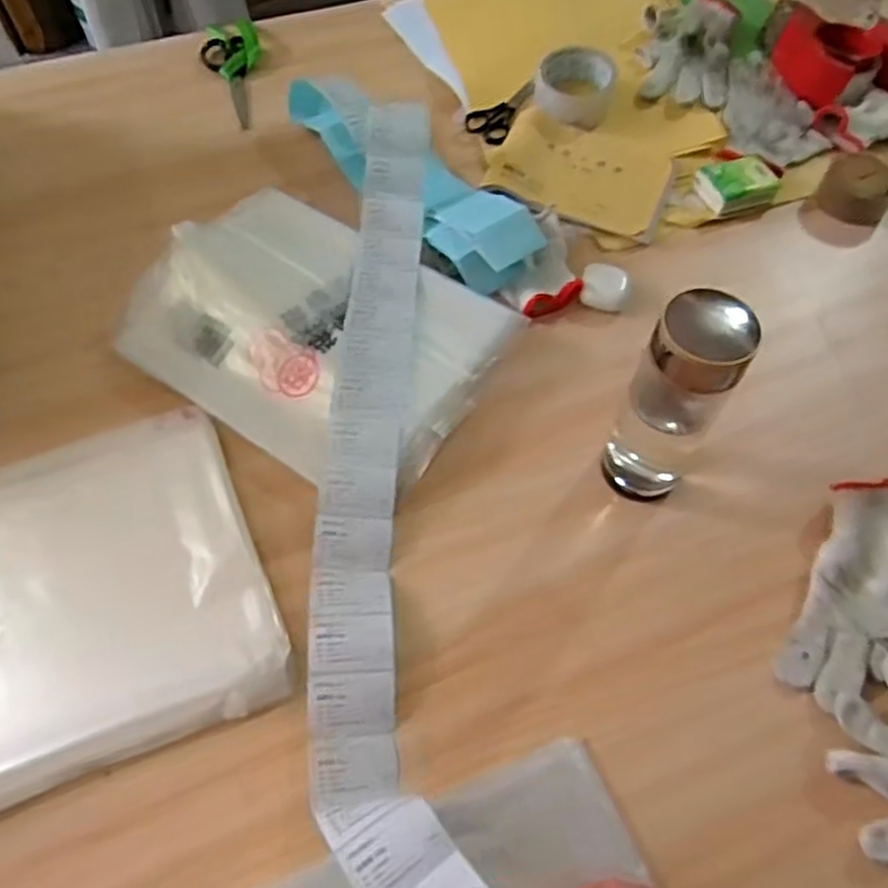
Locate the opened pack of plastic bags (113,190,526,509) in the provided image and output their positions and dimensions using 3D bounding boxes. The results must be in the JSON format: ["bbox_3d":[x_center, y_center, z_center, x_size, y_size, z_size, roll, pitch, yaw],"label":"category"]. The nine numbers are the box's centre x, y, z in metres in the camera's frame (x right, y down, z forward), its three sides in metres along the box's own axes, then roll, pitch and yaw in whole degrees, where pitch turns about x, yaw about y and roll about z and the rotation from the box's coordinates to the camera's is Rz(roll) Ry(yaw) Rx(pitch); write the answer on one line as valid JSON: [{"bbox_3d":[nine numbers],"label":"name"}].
[{"bbox_3d":[-0.124,-0.104,0.662,0.324,0.025,0.230,27,65,14],"label":"opened pack of plastic bags"}]

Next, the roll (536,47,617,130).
[{"bbox_3d":[0.149,-0.406,0.832,0.085,0.035,0.088,0,61,0],"label":"roll"}]

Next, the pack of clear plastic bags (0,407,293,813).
[{"bbox_3d":[-0.323,0.125,0.538,0.364,0.027,0.263,-22,64,-11],"label":"pack of clear plastic bags"}]

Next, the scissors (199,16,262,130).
[{"bbox_3d":[-0.249,-0.447,0.876,0.068,0.024,0.182,-13,62,-7],"label":"scissors"}]

